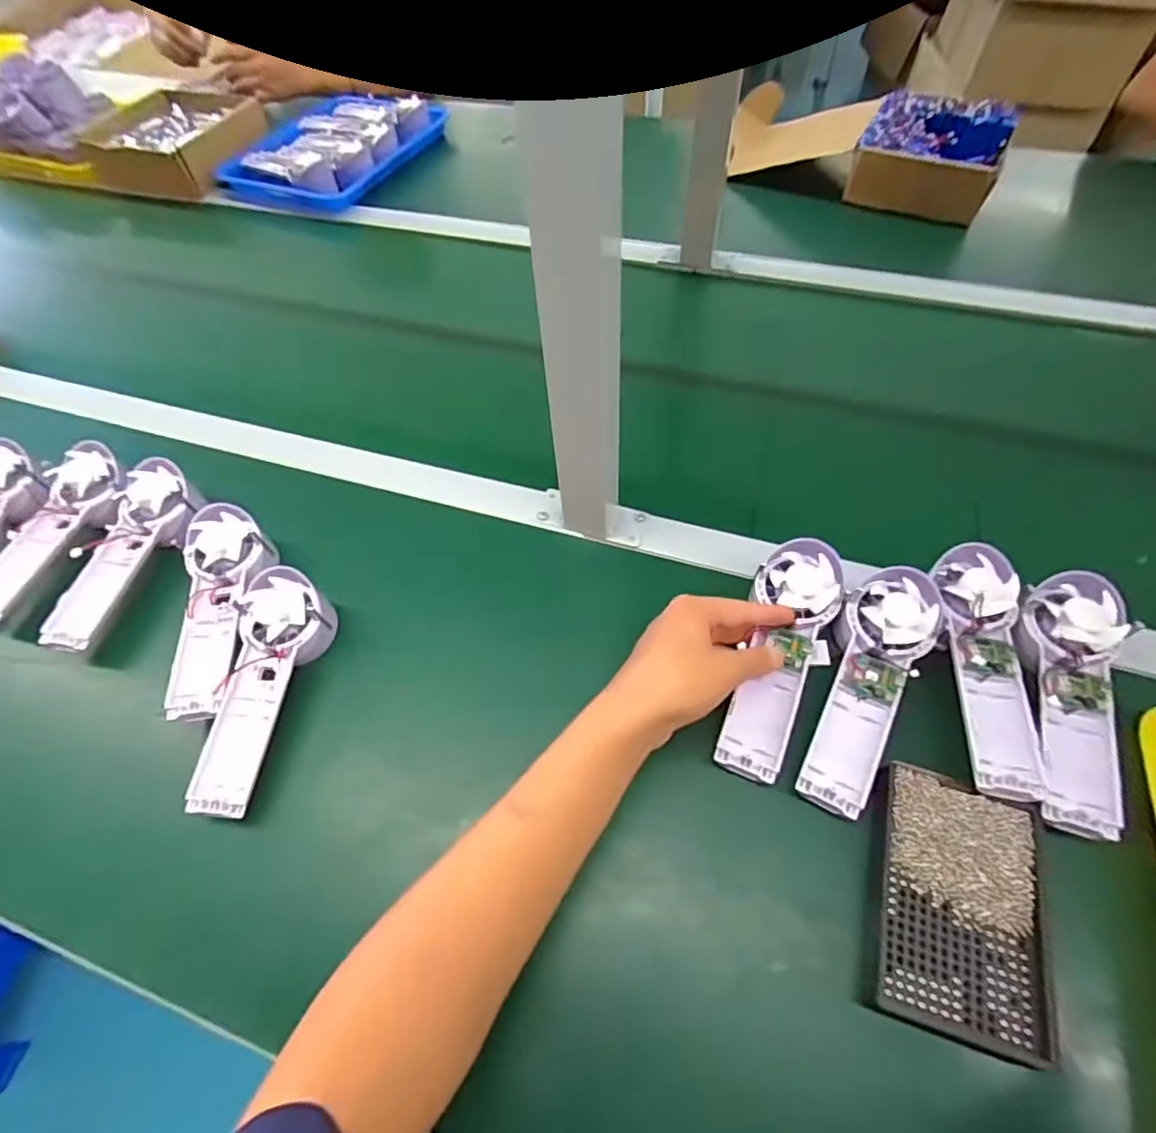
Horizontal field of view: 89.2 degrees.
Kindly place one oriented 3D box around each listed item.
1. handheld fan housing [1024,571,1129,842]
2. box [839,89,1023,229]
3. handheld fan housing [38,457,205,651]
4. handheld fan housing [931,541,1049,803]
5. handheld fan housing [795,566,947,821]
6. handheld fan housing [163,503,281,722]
[{"bbox_3d":[0.344,0.087,0.397,0.061,0.034,0.179,11,59,11],"label":"handheld fan housing"},{"bbox_3d":[0.460,-0.539,0.770,0.166,0.072,0.185,23,62,18],"label":"box"},{"bbox_3d":[-0.398,-0.013,0.509,0.078,0.040,0.175,13,59,12],"label":"handheld fan housing"},{"bbox_3d":[0.287,0.065,0.406,0.050,0.026,0.176,5,58,7],"label":"handheld fan housing"},{"bbox_3d":[0.205,0.086,0.415,0.063,0.031,0.176,23,76,18],"label":"handheld fan housing"},{"bbox_3d":[-0.293,0.034,0.472,0.065,0.041,0.180,-7,57,0],"label":"handheld fan housing"}]

